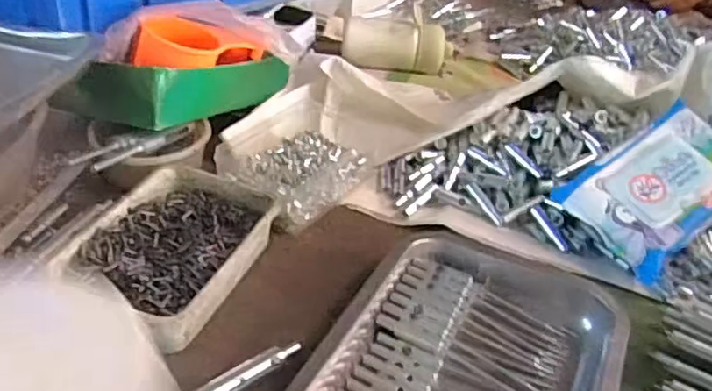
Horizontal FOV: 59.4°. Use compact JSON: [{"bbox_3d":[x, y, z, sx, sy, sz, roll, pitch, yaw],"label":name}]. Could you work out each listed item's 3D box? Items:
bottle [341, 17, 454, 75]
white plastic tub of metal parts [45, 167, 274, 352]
[{"bbox_3d":[0.058,-0.204,0.845,0.149,0.059,0.056,7,36,0],"label":"bottle"},{"bbox_3d":[-0.152,0.043,0.514,0.122,0.046,0.177,17,38,13],"label":"white plastic tub of metal parts"}]

